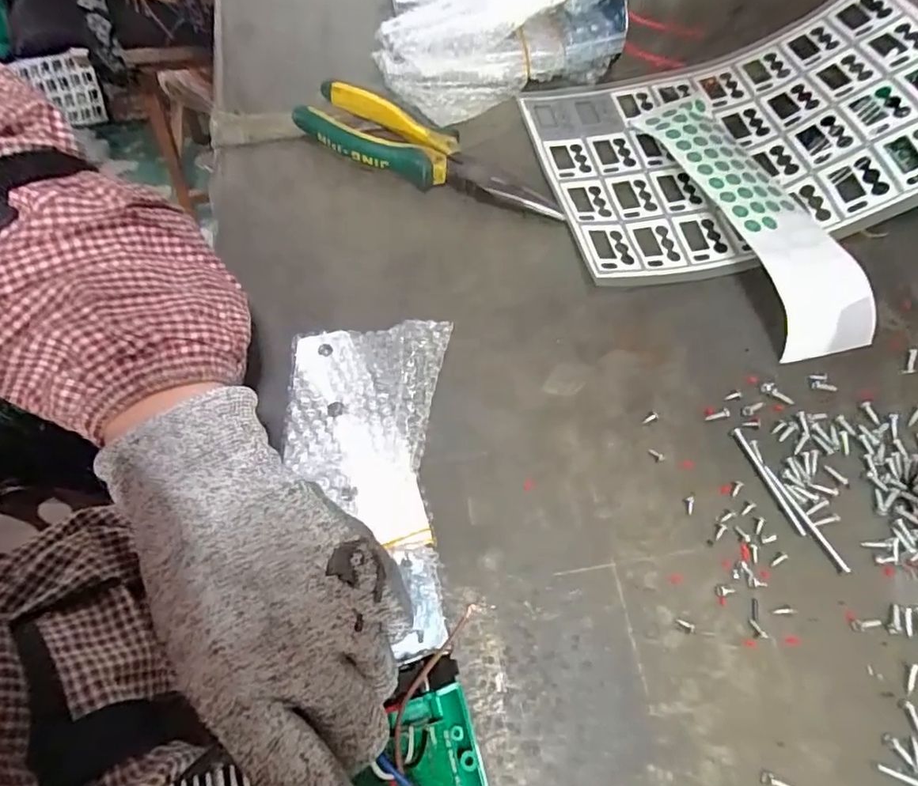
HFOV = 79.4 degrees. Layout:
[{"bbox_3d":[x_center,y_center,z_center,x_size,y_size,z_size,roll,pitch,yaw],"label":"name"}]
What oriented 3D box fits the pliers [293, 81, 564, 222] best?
[{"bbox_3d":[-0.021,-0.159,0.371,0.185,0.022,0.044,25,68,10],"label":"pliers"}]

